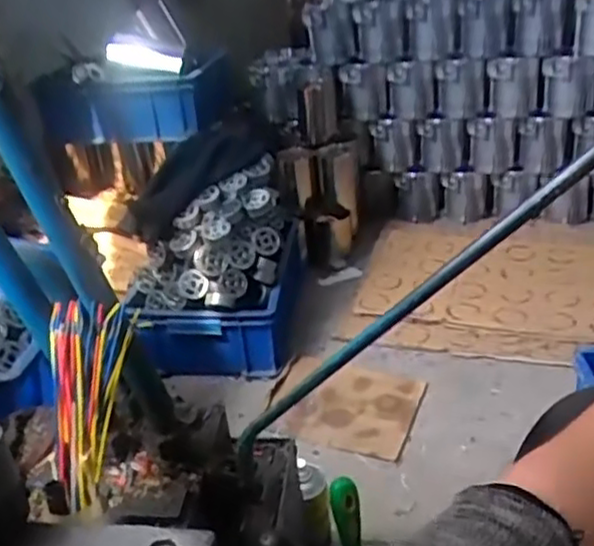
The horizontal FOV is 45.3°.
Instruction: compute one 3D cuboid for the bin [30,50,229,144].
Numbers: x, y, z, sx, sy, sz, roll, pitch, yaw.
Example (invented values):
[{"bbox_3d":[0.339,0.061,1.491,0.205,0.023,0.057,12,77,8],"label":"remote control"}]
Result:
[{"bbox_3d":[-0.378,-0.428,1.711,0.417,0.163,0.255,2,30,15],"label":"bin"}]

